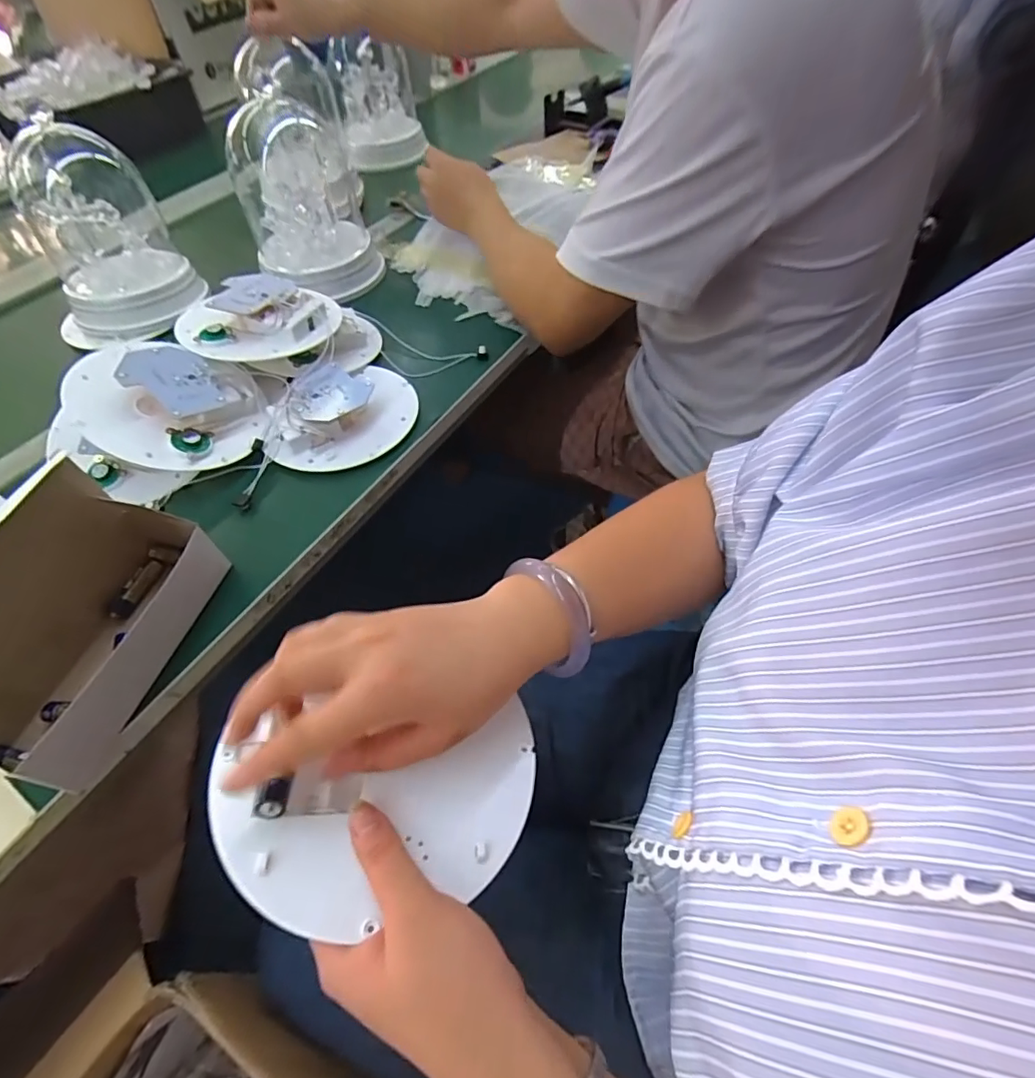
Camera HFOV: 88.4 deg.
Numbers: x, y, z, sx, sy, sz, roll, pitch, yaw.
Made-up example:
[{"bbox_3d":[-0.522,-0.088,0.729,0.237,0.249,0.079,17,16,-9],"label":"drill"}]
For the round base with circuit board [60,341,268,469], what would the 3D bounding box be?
[{"bbox_3d":[-0.297,-0.122,0.459,0.142,0.034,0.126,-6,62,-35],"label":"round base with circuit board"}]

